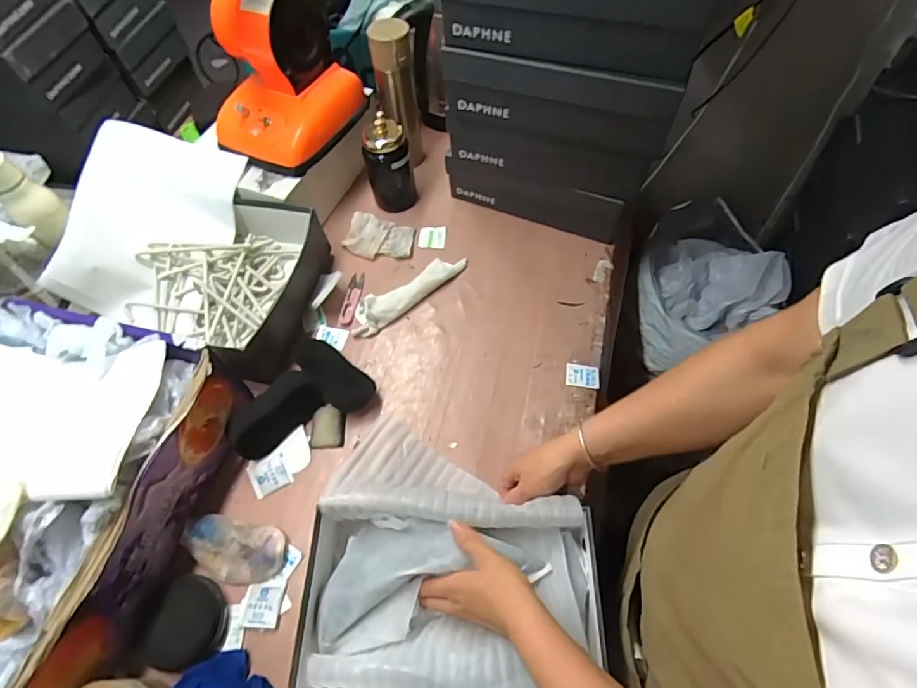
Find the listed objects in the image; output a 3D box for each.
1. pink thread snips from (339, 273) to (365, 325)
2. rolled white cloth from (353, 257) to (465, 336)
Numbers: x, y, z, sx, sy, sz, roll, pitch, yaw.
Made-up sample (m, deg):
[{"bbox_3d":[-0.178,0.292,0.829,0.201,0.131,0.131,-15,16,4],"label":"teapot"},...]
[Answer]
[{"bbox_3d":[-0.170,-0.076,0.790,0.027,0.018,0.108,4,59,5],"label":"pink thread snips"},{"bbox_3d":[-0.078,-0.083,0.777,0.209,0.034,0.062,-30,62,-14],"label":"rolled white cloth"}]

